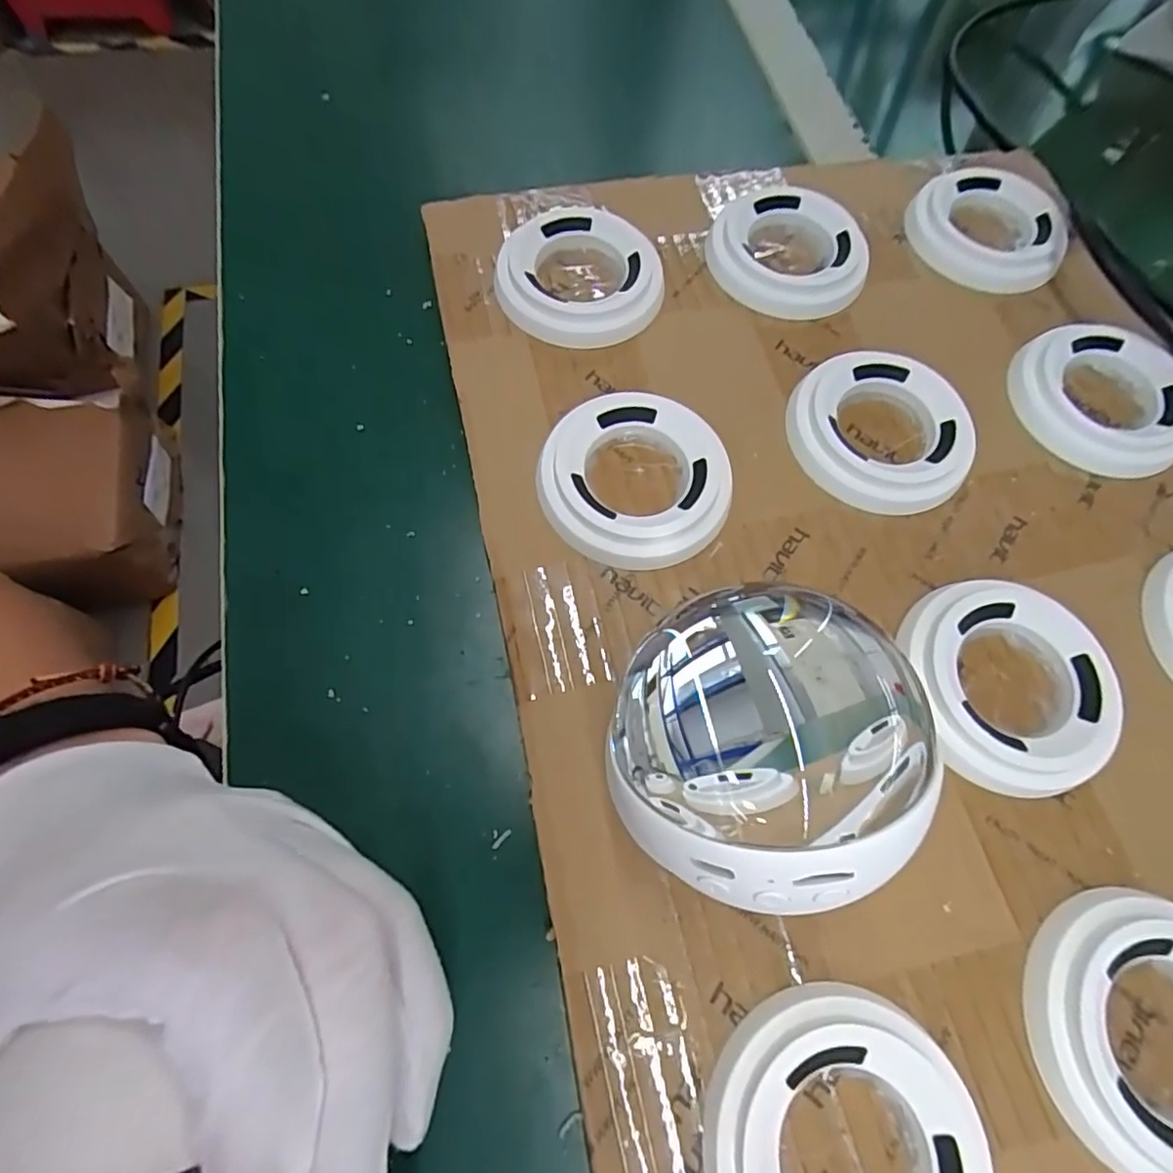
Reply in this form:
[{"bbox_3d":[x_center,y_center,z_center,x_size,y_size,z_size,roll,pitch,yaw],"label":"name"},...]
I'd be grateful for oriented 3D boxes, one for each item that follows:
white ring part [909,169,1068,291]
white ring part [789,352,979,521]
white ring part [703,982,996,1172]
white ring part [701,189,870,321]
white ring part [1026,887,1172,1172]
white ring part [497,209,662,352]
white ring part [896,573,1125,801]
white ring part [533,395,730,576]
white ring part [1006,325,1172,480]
[{"bbox_3d":[0.194,-0.171,0.292,0.070,0.012,0.070,1,69,-2],"label":"white ring part"},{"bbox_3d":[0.116,-0.062,0.242,0.069,0.013,0.065,13,69,3],"label":"white ring part"},{"bbox_3d":[0.066,0.146,0.156,0.069,0.012,0.069,1,69,-2],"label":"white ring part"},{"bbox_3d":[0.093,-0.151,0.276,0.067,0.014,0.067,-14,70,-7],"label":"white ring part"},{"bbox_3d":[0.159,0.125,0.170,0.067,0.011,0.068,1,69,-2],"label":"white ring part"},{"bbox_3d":[-0.005,-0.133,0.260,0.068,0.014,0.066,1,69,-2],"label":"white ring part"},{"bbox_3d":[0.144,0.032,0.206,0.069,0.012,0.070,-11,70,-6],"label":"white ring part"},{"bbox_3d":[0.018,-0.040,0.227,0.068,0.013,0.068,1,69,-2],"label":"white ring part"},{"bbox_3d":[0.216,-0.080,0.254,0.070,0.012,0.070,1,69,-2],"label":"white ring part"}]

